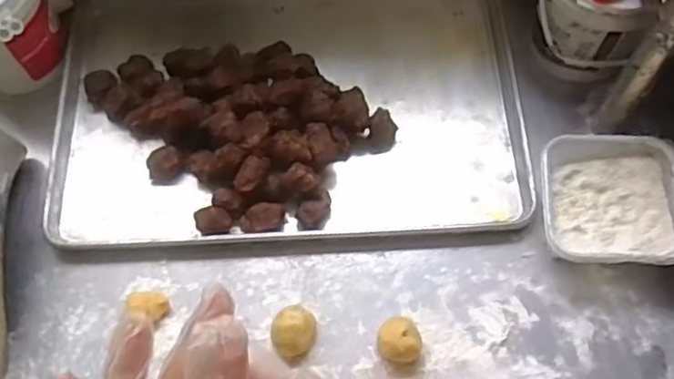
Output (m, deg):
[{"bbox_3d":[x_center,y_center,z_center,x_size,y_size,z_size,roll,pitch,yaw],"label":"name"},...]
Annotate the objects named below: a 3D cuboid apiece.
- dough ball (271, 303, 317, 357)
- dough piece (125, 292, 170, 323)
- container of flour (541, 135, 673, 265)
[{"bbox_3d":[-0.049,0.160,0.734,0.051,0.041,0.052,-1,65,2],"label":"dough ball"},{"bbox_3d":[-0.222,0.133,0.758,0.051,0.025,0.032,14,66,9],"label":"dough piece"},{"bbox_3d":[0.326,0.012,0.783,0.160,0.058,0.162,3,65,4],"label":"container of flour"}]

